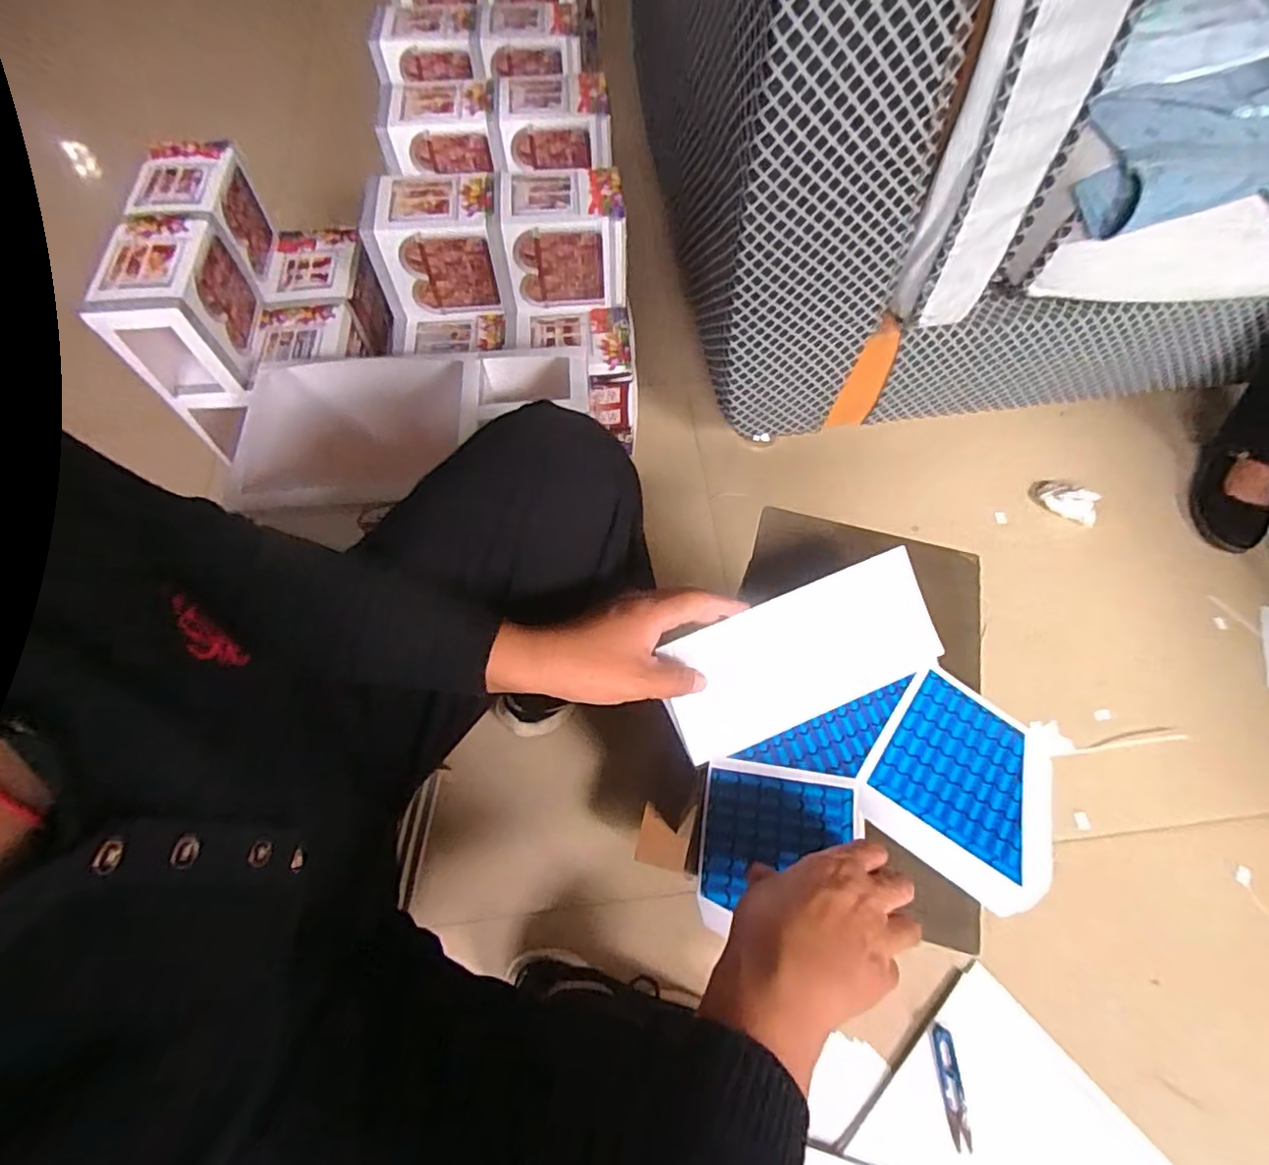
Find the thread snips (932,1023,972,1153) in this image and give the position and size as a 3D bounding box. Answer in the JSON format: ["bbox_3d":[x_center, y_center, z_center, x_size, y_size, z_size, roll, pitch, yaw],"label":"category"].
[{"bbox_3d":[0.337,0.533,0.643,0.021,0.006,0.103,0,63,-1],"label":"thread snips"}]

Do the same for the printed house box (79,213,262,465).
[{"bbox_3d":[-0.538,-0.325,0.730,0.115,0.151,0.171,-8,60,-5],"label":"printed house box"}]

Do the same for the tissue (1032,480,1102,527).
[{"bbox_3d":[0.683,-0.130,0.958,0.094,0.046,0.046,32,67,14],"label":"tissue"}]

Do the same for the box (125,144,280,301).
[{"bbox_3d":[-0.543,-0.456,0.781,0.103,0.130,0.147,-6,60,-4],"label":"box"}]

